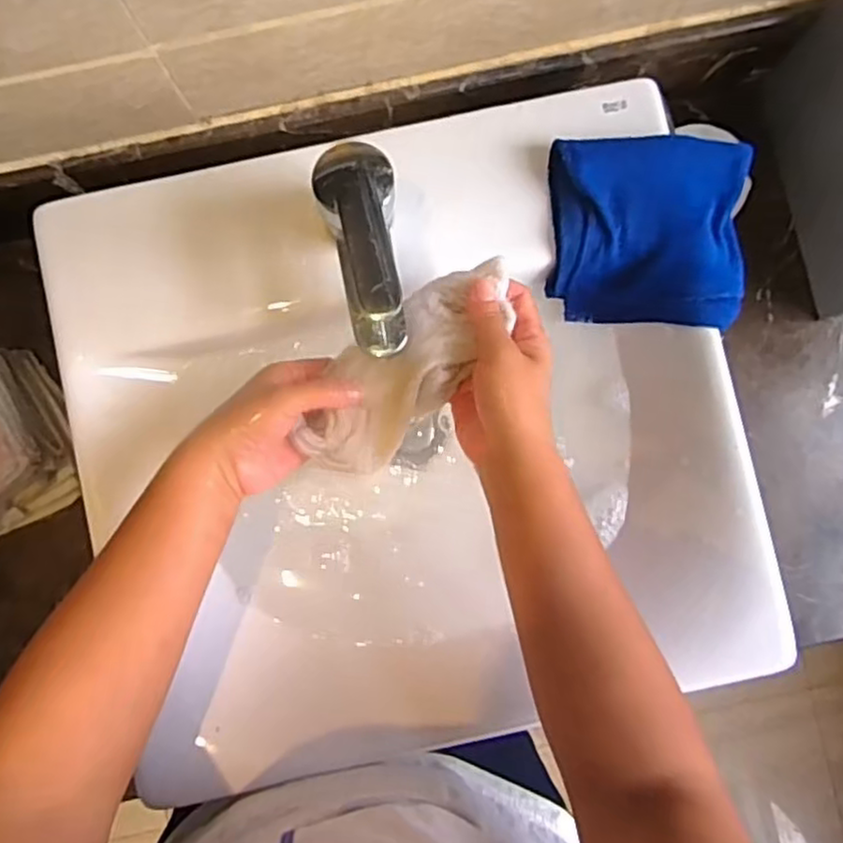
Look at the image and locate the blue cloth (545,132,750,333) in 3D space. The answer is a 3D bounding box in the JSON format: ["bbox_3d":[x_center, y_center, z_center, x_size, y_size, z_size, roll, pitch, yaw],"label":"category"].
[{"bbox_3d":[0.160,-0.133,0.496,0.141,0.054,0.128,2,86,0],"label":"blue cloth"}]

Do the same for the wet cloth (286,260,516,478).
[{"bbox_3d":[-0.012,-0.036,0.445,0.067,0.037,0.170,41,108,2],"label":"wet cloth"}]

